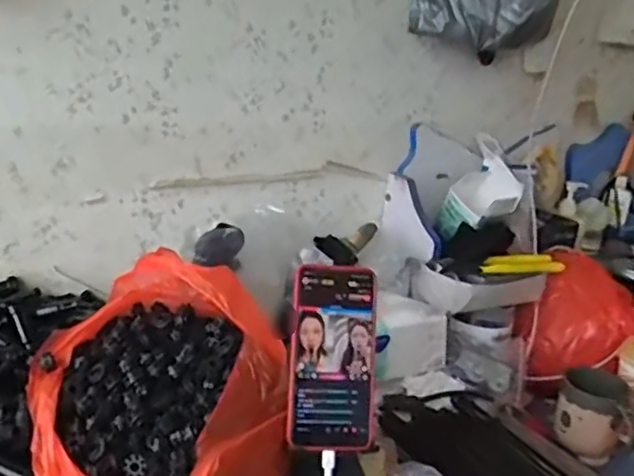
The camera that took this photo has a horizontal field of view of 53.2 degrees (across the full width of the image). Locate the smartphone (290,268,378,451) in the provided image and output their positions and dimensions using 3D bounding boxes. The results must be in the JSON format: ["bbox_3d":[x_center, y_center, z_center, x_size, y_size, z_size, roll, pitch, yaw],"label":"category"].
[{"bbox_3d":[0.016,0.107,0.573,0.078,0.161,0.009,4,-9,-11],"label":"smartphone"}]

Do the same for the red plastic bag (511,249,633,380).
[{"bbox_3d":[0.404,0.123,0.947,0.155,0.161,0.165,18,23,40],"label":"red plastic bag"}]

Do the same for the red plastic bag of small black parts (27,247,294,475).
[{"bbox_3d":[-0.135,0.137,0.568,0.220,0.159,0.276,-5,19,-23],"label":"red plastic bag of small black parts"}]

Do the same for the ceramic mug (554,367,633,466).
[{"bbox_3d":[0.372,0.234,0.843,0.095,0.104,0.083,12,20,27],"label":"ceramic mug"}]

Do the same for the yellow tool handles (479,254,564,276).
[{"bbox_3d":[0.303,0.040,0.941,0.132,0.026,0.023,-2,18,-14],"label":"yellow tool handles"}]

